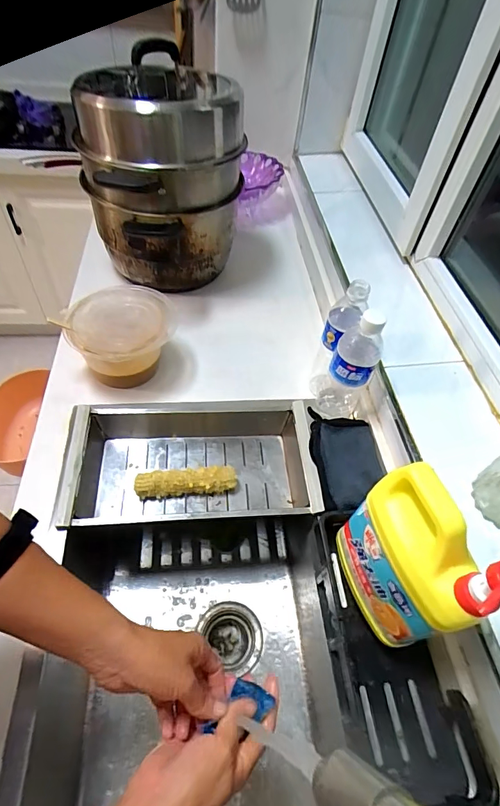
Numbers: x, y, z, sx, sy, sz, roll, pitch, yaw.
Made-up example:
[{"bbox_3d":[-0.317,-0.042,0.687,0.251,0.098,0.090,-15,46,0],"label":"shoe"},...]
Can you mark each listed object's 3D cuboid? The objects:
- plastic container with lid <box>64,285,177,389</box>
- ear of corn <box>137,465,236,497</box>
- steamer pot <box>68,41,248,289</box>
[{"bbox_3d":[-0.213,-0.110,0.688,0.159,0.102,0.159,3,52,-4],"label":"plastic container with lid"},{"bbox_3d":[-0.101,0.125,0.641,0.155,0.029,0.036,-2,52,-8],"label":"ear of corn"},{"bbox_3d":[-0.148,-0.401,0.730,0.250,0.316,0.286,2,52,-5],"label":"steamer pot"}]

